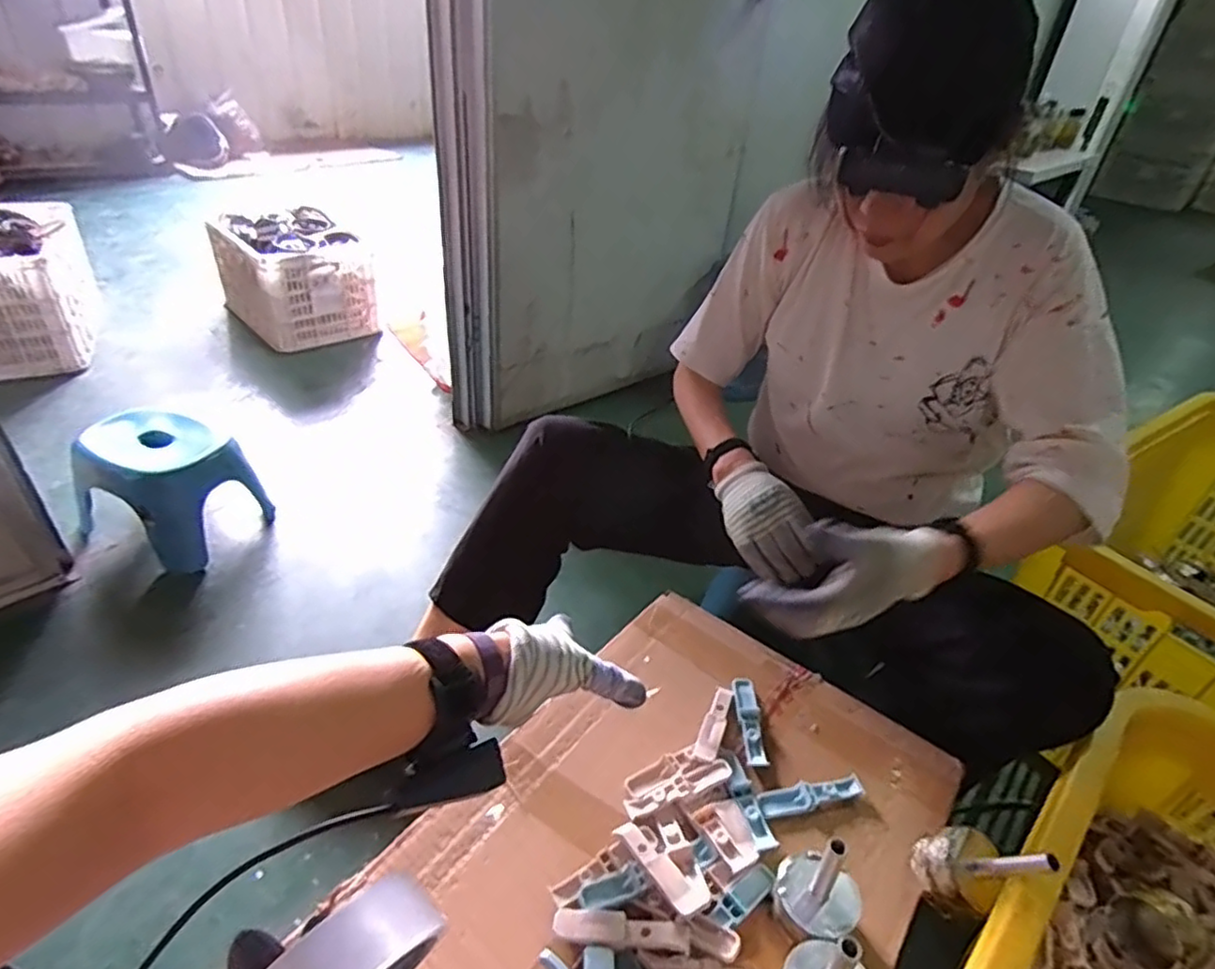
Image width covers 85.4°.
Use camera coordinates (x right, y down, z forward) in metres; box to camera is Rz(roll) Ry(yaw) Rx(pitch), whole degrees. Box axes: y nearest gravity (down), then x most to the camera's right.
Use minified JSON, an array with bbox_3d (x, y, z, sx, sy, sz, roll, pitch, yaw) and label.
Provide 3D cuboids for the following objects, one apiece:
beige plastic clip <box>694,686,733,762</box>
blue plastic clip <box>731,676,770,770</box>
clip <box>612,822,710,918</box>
[{"bbox_3d":[0.102,0.222,0.617,0.019,0.010,0.084,18,38,16],"label":"beige plastic clip"},{"bbox_3d":[0.134,0.221,0.625,0.022,0.010,0.092,5,36,0],"label":"blue plastic clip"},{"bbox_3d":[0.044,0.294,0.511,0.035,0.014,0.093,-20,22,-31],"label":"clip"}]

